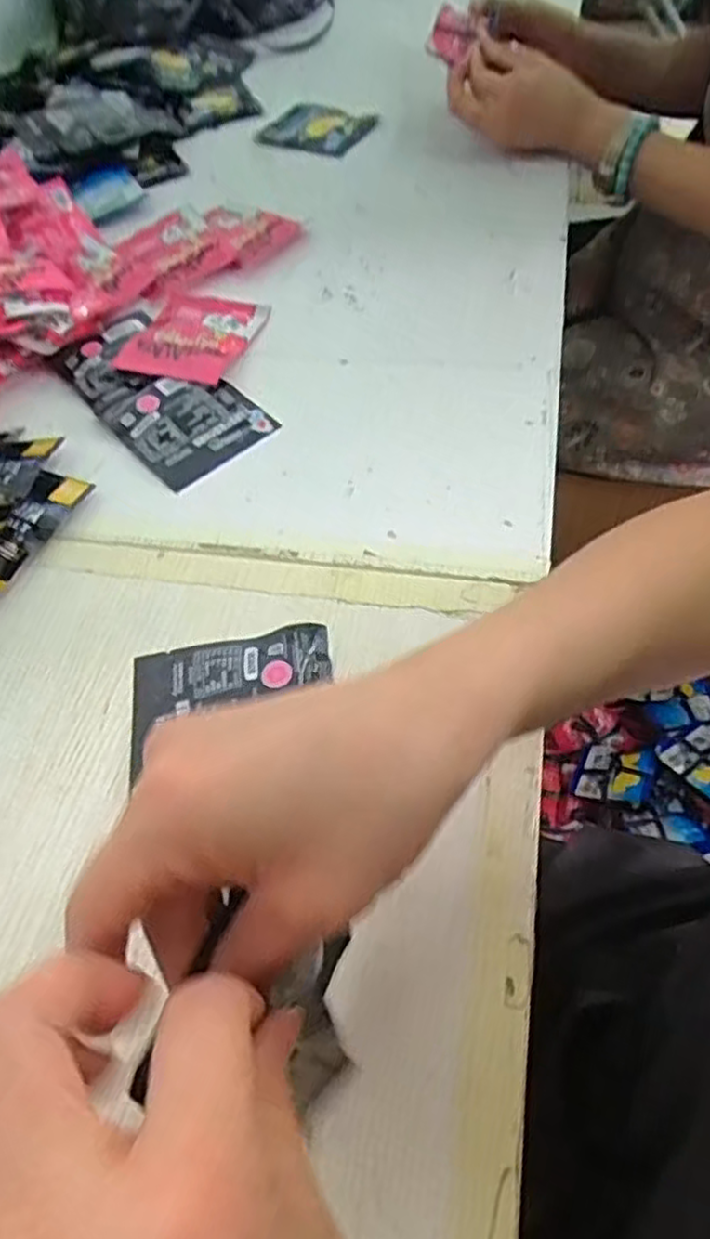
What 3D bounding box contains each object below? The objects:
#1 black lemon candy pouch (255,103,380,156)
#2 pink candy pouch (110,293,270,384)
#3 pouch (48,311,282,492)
[{"bbox_3d":[-0.045,-0.518,0.779,0.106,0.014,0.096,26,61,20],"label":"black lemon candy pouch"},{"bbox_3d":[-0.126,-0.218,0.560,0.086,0.008,0.105,13,58,12],"label":"pink candy pouch"},{"bbox_3d":[-0.144,-0.165,0.526,0.086,0.008,0.185,-38,61,-20],"label":"pouch"}]

